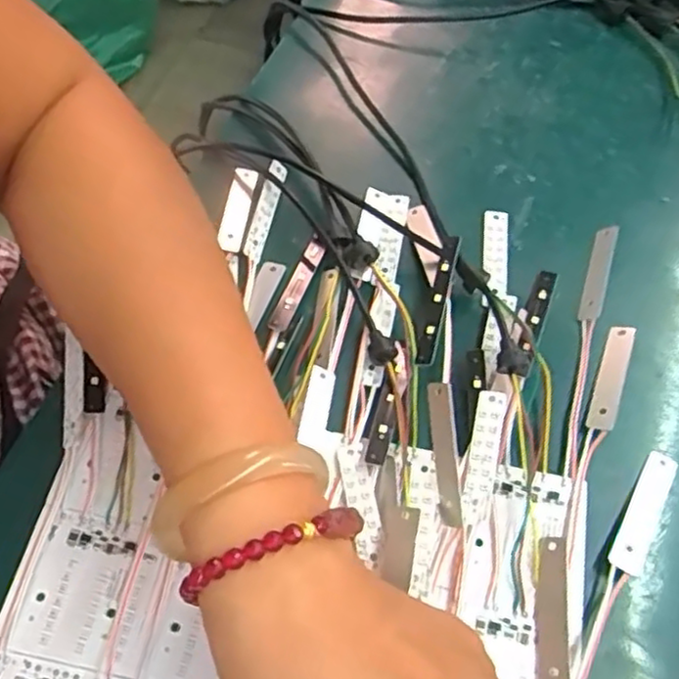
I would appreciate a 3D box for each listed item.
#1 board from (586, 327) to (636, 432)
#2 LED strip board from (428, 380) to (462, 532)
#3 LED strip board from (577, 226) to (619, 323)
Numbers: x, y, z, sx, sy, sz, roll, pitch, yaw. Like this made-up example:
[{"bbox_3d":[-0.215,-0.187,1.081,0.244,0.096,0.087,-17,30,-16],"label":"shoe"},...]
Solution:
[{"bbox_3d":[0.127,0.018,0.323,0.012,0.006,0.057,20,64,11],"label":"board"},{"bbox_3d":[0.045,0.048,0.286,0.010,0.004,0.059,-5,90,29],"label":"LED strip board"},{"bbox_3d":[0.132,-0.034,0.351,0.010,0.007,0.059,17,63,9],"label":"LED strip board"}]

